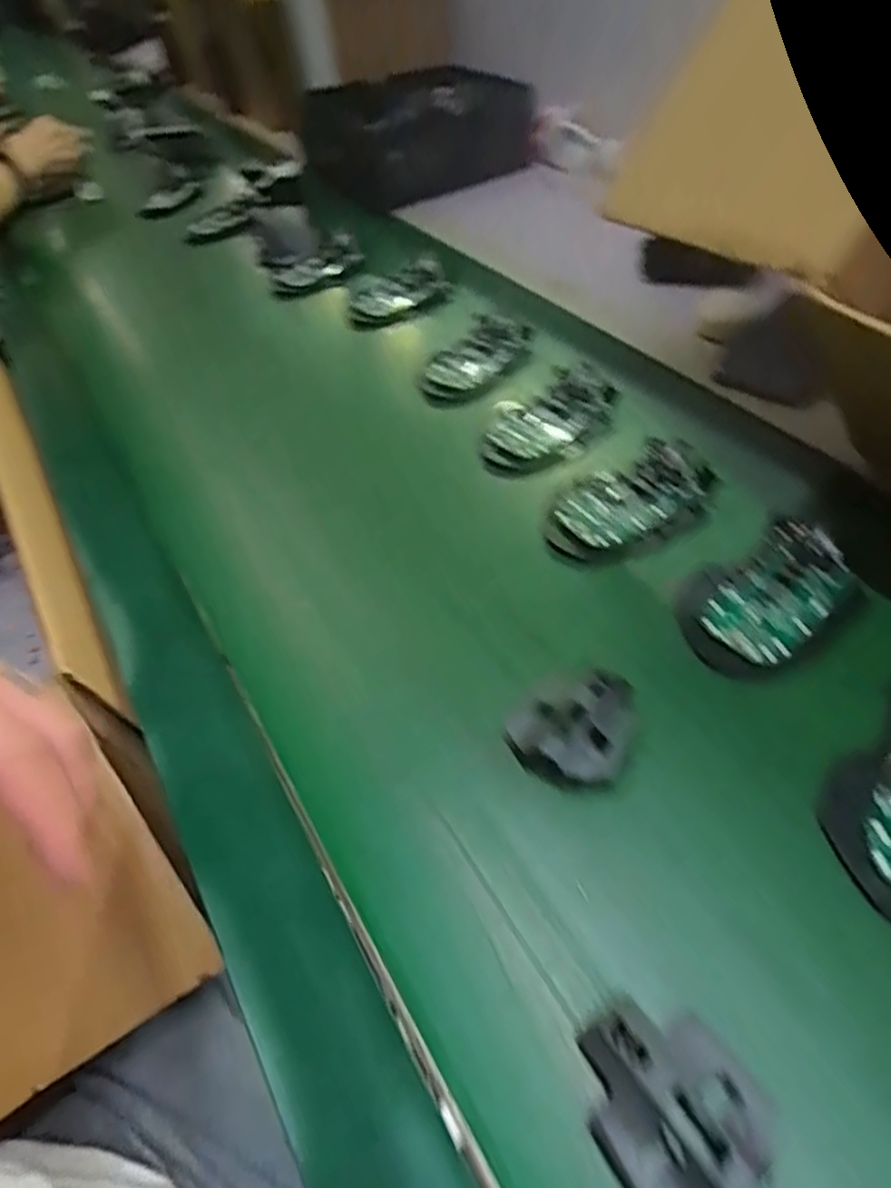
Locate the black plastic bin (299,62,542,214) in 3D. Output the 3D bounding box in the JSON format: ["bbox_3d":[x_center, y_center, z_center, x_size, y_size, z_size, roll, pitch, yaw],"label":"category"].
[{"bbox_3d":[-0.021,-0.564,0.822,0.269,0.103,0.144,-31,53,-18],"label":"black plastic bin"}]

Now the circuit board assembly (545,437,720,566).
[{"bbox_3d":[0.117,-0.060,0.424,0.112,0.020,0.067,-22,51,-12],"label":"circuit board assembly"}]

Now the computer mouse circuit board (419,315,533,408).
[{"bbox_3d":[0.026,-0.194,0.556,0.053,0.019,0.107,33,60,29],"label":"computer mouse circuit board"}]

